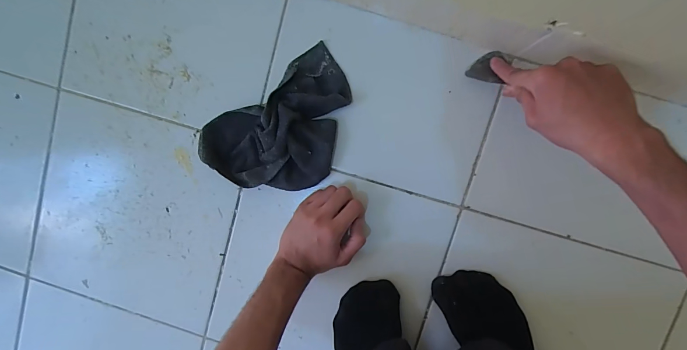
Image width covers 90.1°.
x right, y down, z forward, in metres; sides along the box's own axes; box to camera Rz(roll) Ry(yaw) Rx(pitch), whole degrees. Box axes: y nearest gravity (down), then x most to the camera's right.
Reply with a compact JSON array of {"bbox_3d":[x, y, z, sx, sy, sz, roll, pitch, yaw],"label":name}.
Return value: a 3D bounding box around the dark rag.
[{"bbox_3d":[-0.079,-0.057,0.450,0.214,0.042,0.139,-35,91,9],"label":"dark rag"}]

